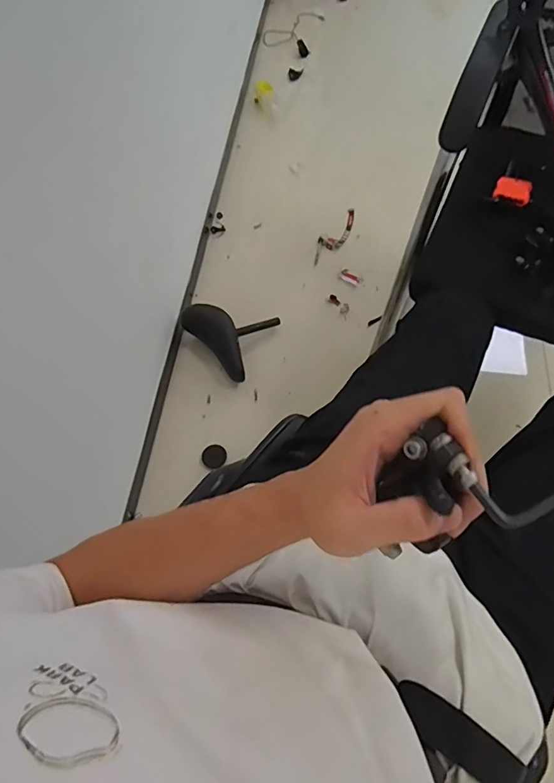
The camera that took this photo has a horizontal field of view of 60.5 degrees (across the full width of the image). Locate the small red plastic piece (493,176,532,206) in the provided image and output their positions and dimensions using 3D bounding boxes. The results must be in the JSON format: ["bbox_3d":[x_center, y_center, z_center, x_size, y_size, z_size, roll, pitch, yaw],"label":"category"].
[{"bbox_3d":[0.385,-0.327,0.772,0.055,0.019,0.040,20,65,12],"label":"small red plastic piece"}]

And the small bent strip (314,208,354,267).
[{"bbox_3d":[0.168,-0.443,1.369,0.063,0.020,0.226,34,70,19],"label":"small bent strip"}]

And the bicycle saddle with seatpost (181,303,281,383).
[{"bbox_3d":[-0.122,-0.150,1.169,0.181,0.129,0.199,22,66,14],"label":"bicycle saddle with seatpost"}]

